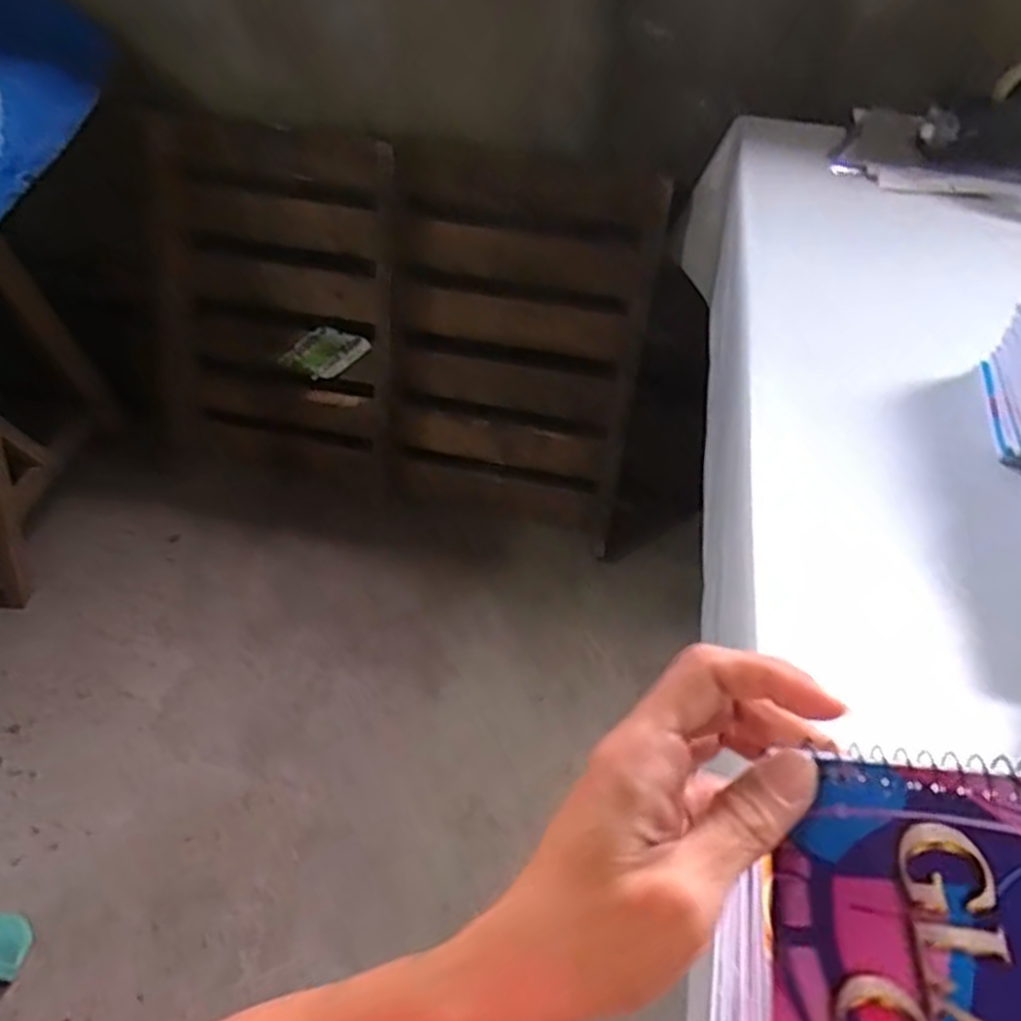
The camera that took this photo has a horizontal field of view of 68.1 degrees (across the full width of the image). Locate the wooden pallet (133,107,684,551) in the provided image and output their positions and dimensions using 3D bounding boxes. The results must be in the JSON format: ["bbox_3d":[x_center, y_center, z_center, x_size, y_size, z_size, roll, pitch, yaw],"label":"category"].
[{"bbox_3d":[-0.215,-0.346,1.539,1.056,0.725,0.113,9,31,3],"label":"wooden pallet"}]

